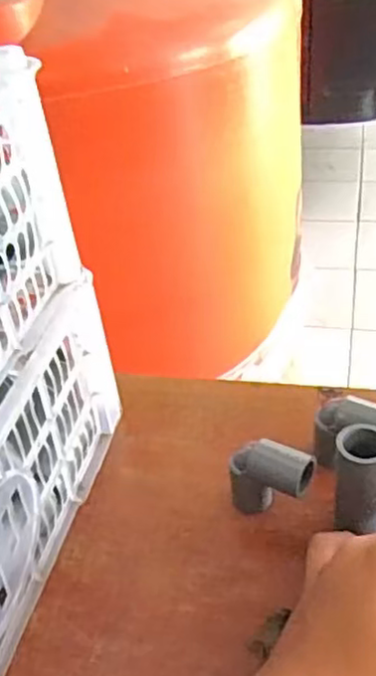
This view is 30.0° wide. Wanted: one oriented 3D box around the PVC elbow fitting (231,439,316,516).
[{"bbox_3d":[0.057,0.099,0.477,0.056,0.057,0.022,18,44,29],"label":"PVC elbow fitting"}]

